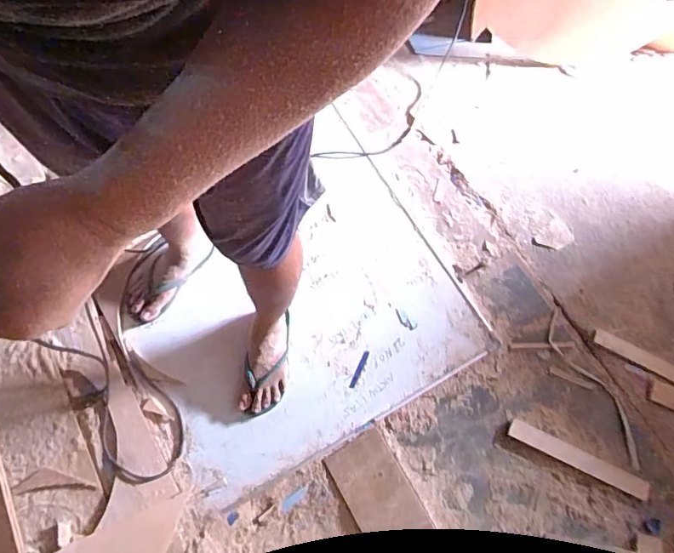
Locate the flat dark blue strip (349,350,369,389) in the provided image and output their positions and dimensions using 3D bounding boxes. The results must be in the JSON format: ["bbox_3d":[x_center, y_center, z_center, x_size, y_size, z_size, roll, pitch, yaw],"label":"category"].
[{"bbox_3d":[0.052,0.217,1.109,0.014,0.004,0.095,25,66,5],"label":"flat dark blue strip"}]

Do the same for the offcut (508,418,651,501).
[{"bbox_3d":[0.525,0.397,1.038,0.291,0.020,0.041,26,66,6],"label":"offcut"}]

